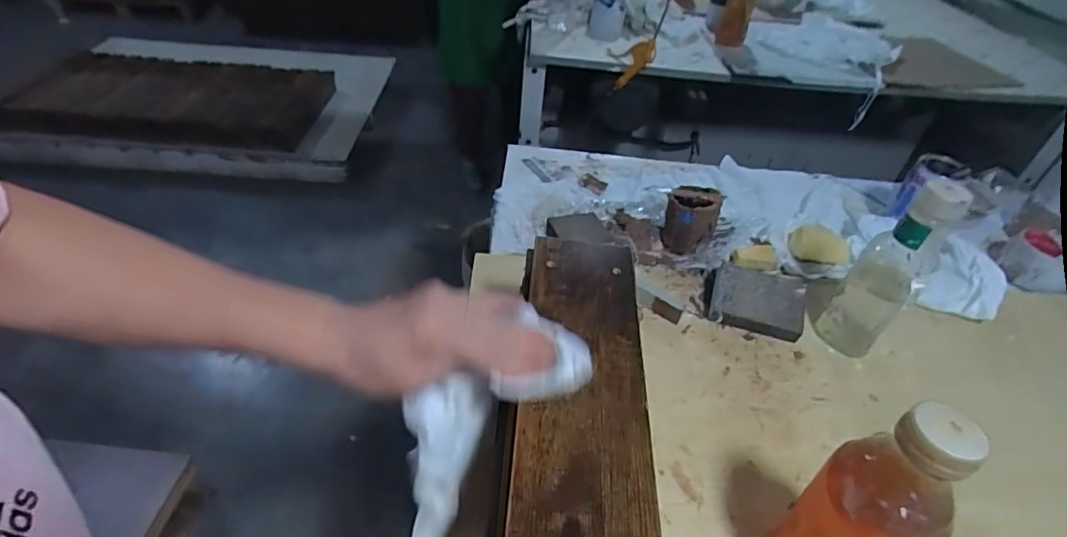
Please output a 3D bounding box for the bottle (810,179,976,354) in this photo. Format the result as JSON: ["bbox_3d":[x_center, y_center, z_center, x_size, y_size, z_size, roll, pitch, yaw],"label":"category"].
[{"bbox_3d":[0.360,0.004,0.554,0.066,0.204,0.062,34,49,27],"label":"bottle"}]

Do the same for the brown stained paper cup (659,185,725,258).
[{"bbox_3d":[0.203,-0.061,0.710,0.062,0.076,0.063,4,42,-3],"label":"brown stained paper cup"}]

